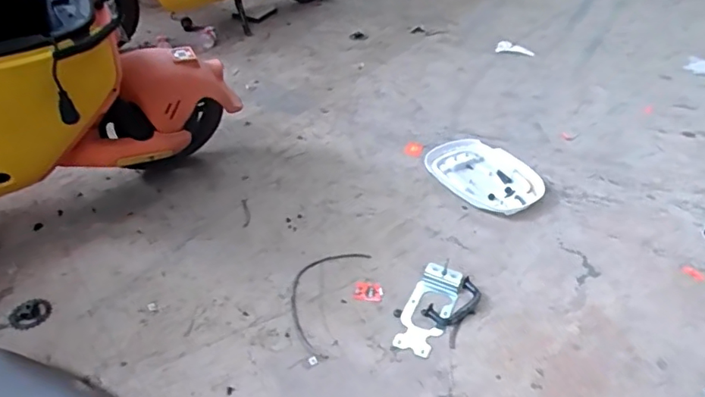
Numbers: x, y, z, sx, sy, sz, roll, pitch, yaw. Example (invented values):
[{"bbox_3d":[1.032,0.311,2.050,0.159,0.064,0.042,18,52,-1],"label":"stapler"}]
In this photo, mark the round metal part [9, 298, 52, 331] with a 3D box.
[{"bbox_3d":[-0.719,0.257,1.165,0.079,0.010,0.079,2,40,-2],"label":"round metal part"}]

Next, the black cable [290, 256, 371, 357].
[{"bbox_3d":[-0.078,0.233,1.260,0.153,0.008,0.318,13,41,15],"label":"black cable"}]

